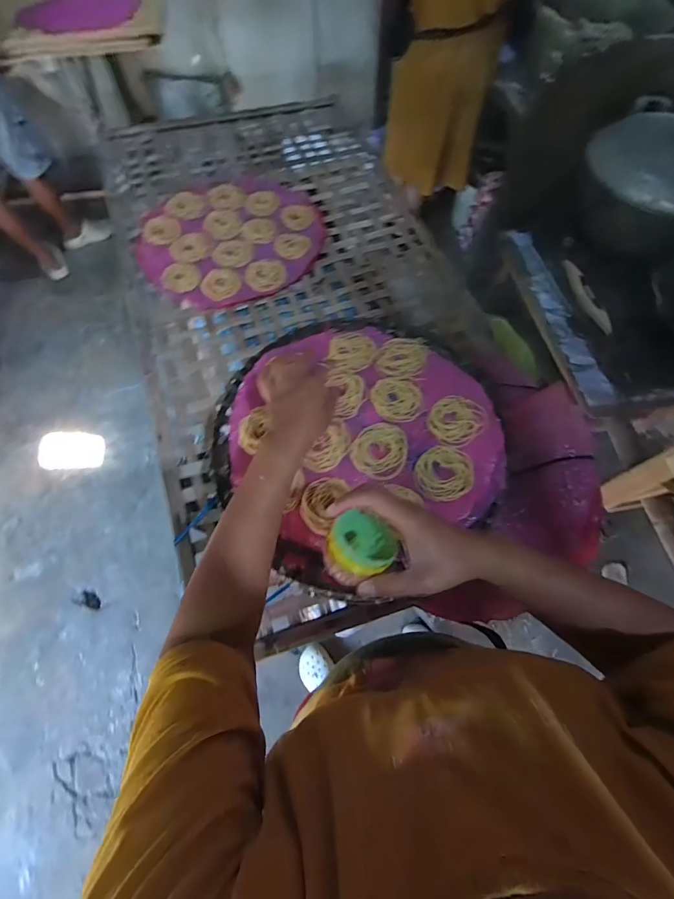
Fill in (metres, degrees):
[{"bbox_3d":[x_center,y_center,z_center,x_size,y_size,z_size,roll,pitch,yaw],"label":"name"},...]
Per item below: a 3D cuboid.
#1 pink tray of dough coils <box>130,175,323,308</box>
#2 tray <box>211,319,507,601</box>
[{"bbox_3d":[-0.205,-0.428,0.803,0.367,0.032,0.336,-20,67,-9],"label":"pink tray of dough coils"},{"bbox_3d":[0.031,-0.026,0.575,0.385,0.053,0.376,0,65,0],"label":"tray"}]

